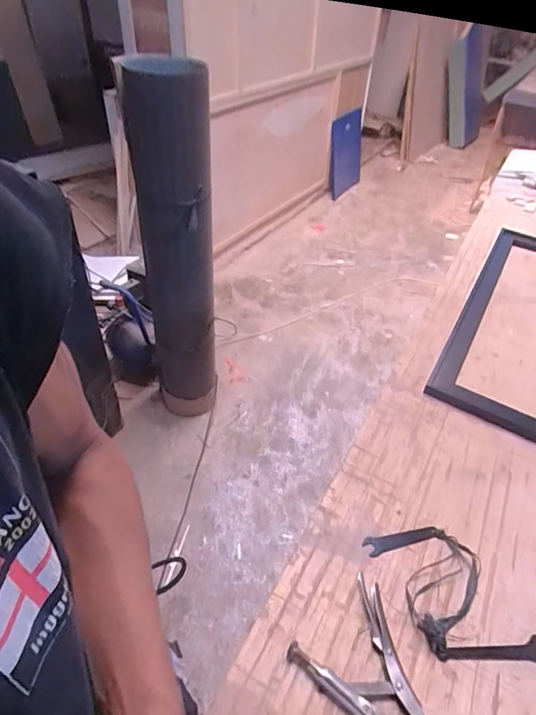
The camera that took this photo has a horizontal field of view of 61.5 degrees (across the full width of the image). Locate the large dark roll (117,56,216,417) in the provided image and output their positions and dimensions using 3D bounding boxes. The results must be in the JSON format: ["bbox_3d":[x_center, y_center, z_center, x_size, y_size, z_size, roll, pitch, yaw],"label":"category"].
[{"bbox_3d":[-0.290,-0.273,1.449,0.248,1.154,0.261,-9,43,-14],"label":"large dark roll"}]

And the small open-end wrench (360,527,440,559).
[{"bbox_3d":[0.191,0.260,0.645,0.111,0.004,0.026,-9,43,-14],"label":"small open-end wrench"}]

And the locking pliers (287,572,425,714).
[{"bbox_3d":[0.150,0.371,0.508,0.217,0.016,0.131,34,50,30],"label":"locking pliers"}]

